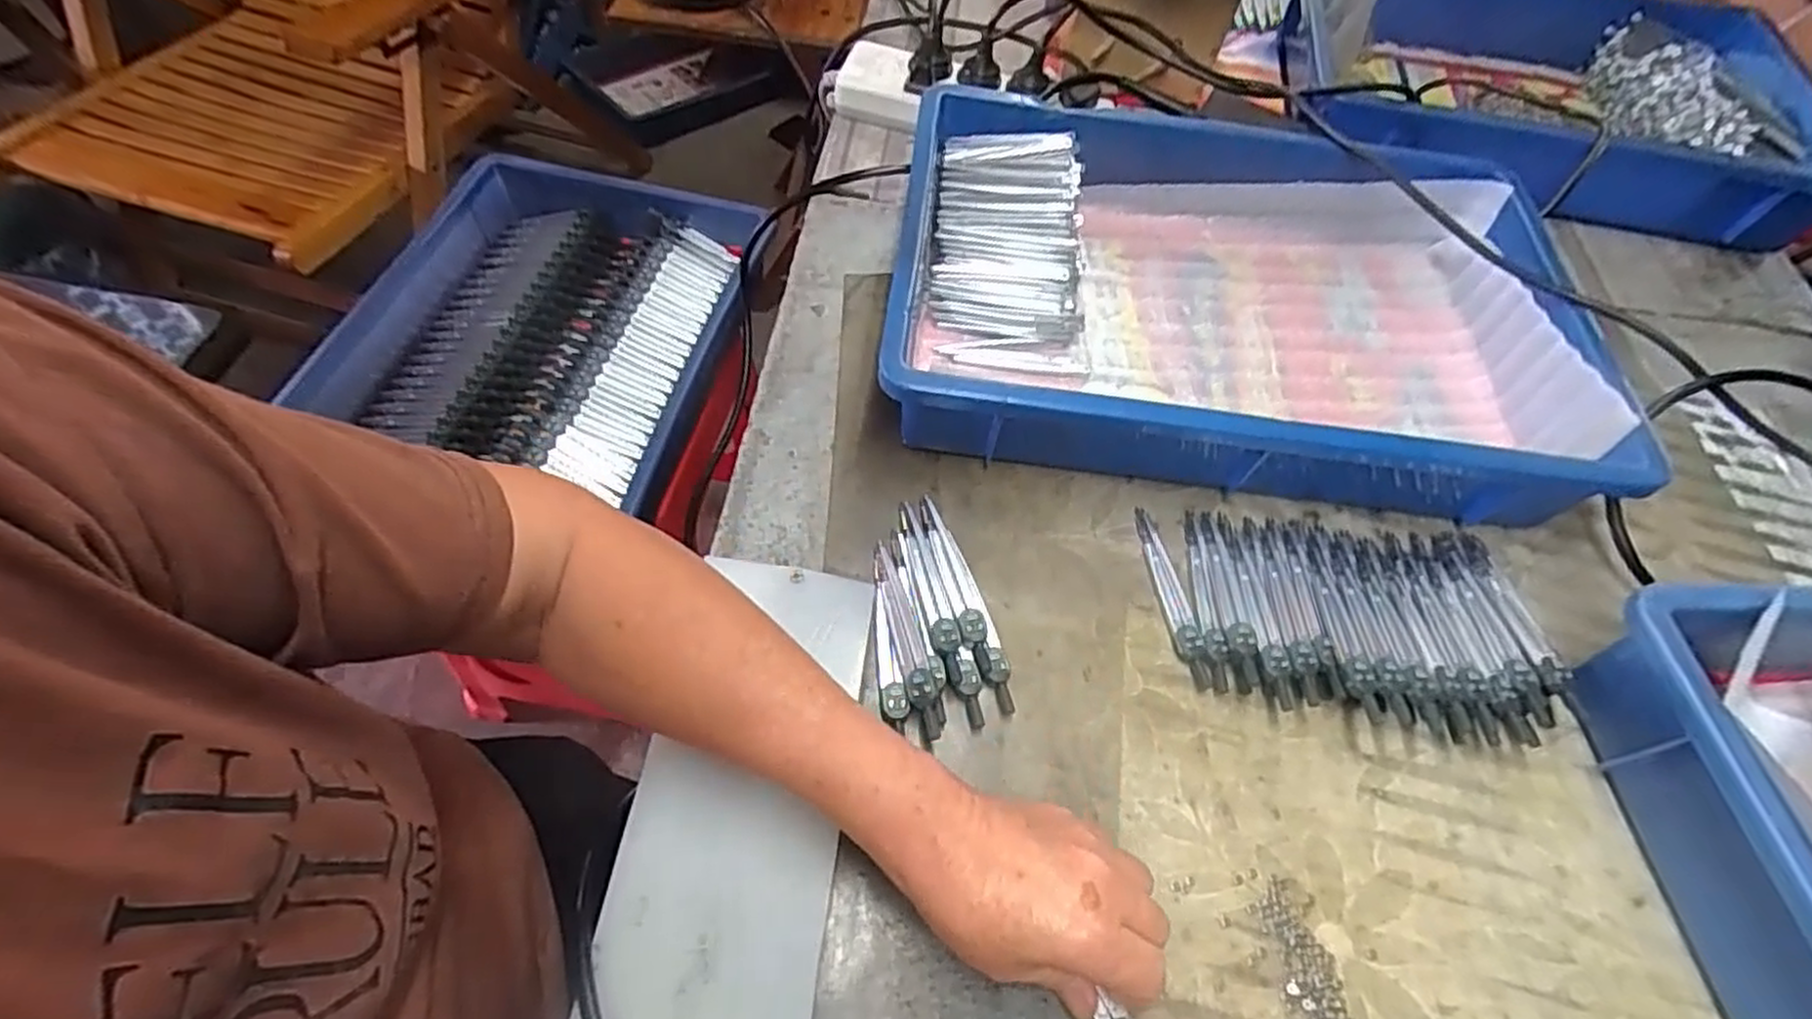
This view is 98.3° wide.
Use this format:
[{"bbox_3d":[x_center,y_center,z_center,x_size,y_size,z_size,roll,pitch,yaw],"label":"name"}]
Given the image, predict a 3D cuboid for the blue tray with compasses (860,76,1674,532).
[{"bbox_3d":[0.208,-0.147,0.521,0.420,0.079,0.288,7,58,-1],"label":"blue tray with compasses"}]

